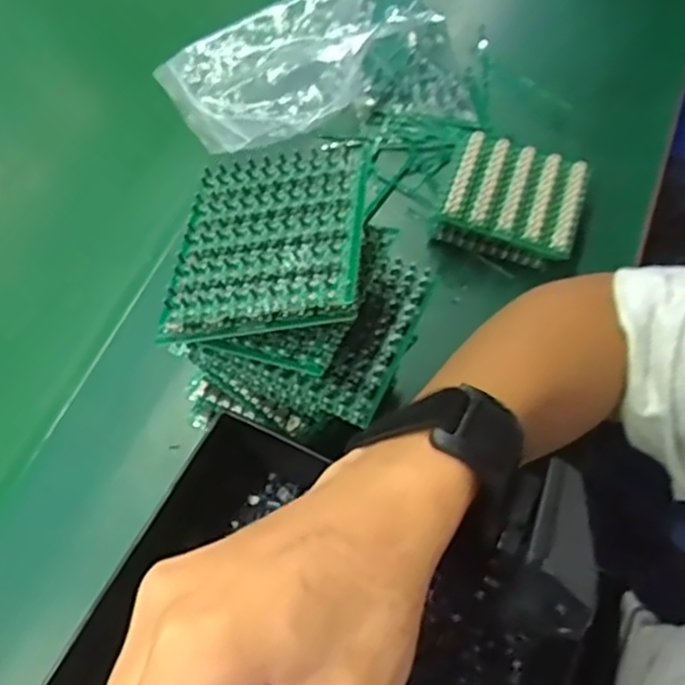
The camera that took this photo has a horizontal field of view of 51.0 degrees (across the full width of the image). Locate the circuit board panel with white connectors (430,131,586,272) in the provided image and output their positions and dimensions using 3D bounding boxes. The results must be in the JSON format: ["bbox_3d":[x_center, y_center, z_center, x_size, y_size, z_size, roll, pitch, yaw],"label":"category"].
[{"bbox_3d":[0.114,-0.094,0.490,0.092,0.040,0.079,20,63,11],"label":"circuit board panel with white connectors"}]

